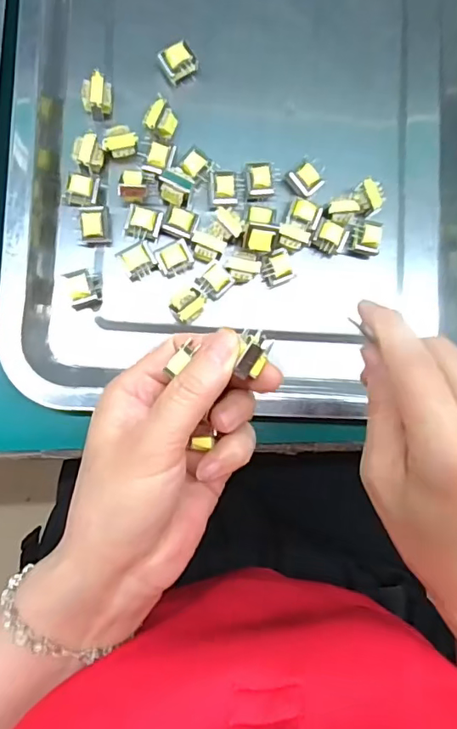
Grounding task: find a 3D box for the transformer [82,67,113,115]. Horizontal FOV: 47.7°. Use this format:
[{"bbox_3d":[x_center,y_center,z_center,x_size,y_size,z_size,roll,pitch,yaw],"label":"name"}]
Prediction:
[{"bbox_3d":[-0.079,-0.162,0.310,0.017,0.013,0.021,-1,88,-7],"label":"transformer"}]

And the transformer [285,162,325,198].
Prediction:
[{"bbox_3d":[0.047,-0.114,0.326,0.017,0.020,0.019,-42,94,-7],"label":"transformer"}]

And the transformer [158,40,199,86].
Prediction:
[{"bbox_3d":[-0.031,-0.183,0.318,0.021,0.015,0.017,-38,93,-7],"label":"transformer"}]

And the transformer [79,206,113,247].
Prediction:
[{"bbox_3d":[-0.079,-0.082,0.307,0.017,0.019,0.019,-3,89,-8],"label":"transformer"}]

